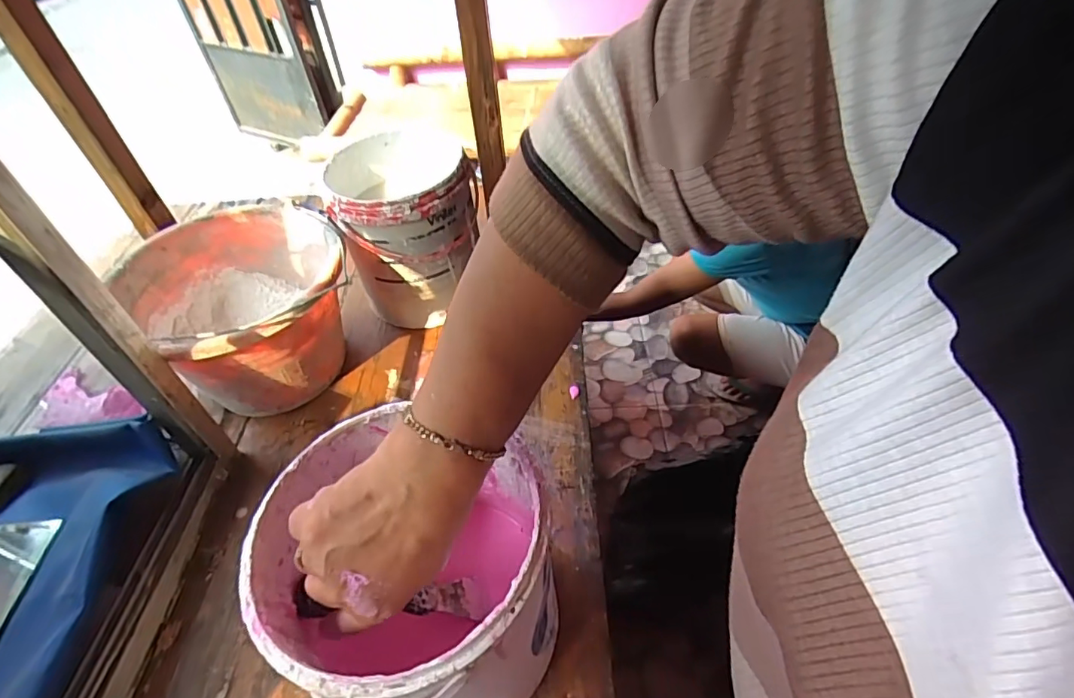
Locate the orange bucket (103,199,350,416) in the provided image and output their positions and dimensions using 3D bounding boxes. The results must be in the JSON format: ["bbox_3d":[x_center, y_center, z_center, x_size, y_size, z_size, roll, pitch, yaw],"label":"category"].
[{"bbox_3d":[-0.311,-0.037,0.614,0.202,0.162,0.228,-37,55,-27],"label":"orange bucket"}]

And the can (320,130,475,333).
[{"bbox_3d":[-0.163,-0.159,0.703,0.165,0.185,0.186,-15,48,-11],"label":"can"}]

